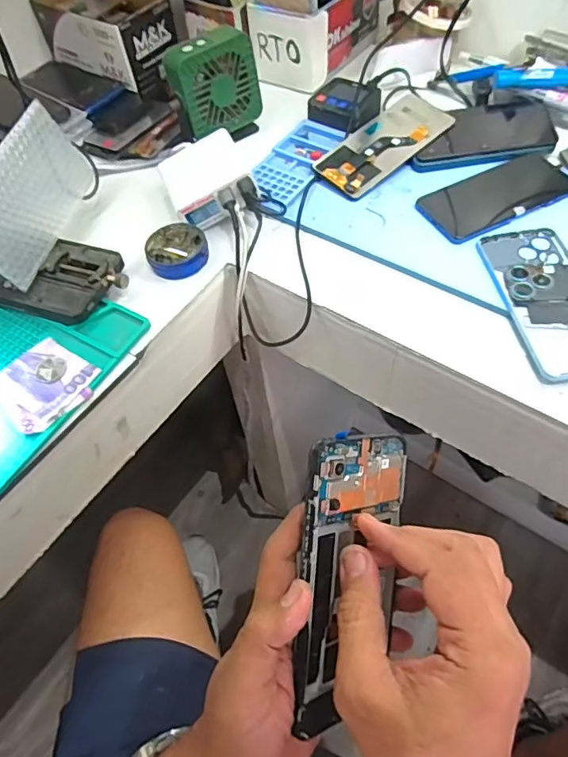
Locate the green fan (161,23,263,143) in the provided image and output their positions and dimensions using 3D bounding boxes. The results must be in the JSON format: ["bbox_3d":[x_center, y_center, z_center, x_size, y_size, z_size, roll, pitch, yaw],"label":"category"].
[{"bbox_3d":[-0.079,-0.332,0.596,0.105,0.107,0.045,-41,63,-20],"label":"green fan"}]

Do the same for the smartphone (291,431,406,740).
[{"bbox_3d":[0.039,0.110,0.290,0.007,0.075,0.158,8,97,49],"label":"smartphone"}]

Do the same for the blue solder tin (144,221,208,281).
[{"bbox_3d":[-0.109,-0.132,0.527,0.059,0.017,0.061,-2,57,4],"label":"blue solder tin"}]

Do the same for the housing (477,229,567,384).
[{"bbox_3d":[0.235,-0.074,0.459,0.083,0.012,0.171,-11,57,-2],"label":"housing"}]

